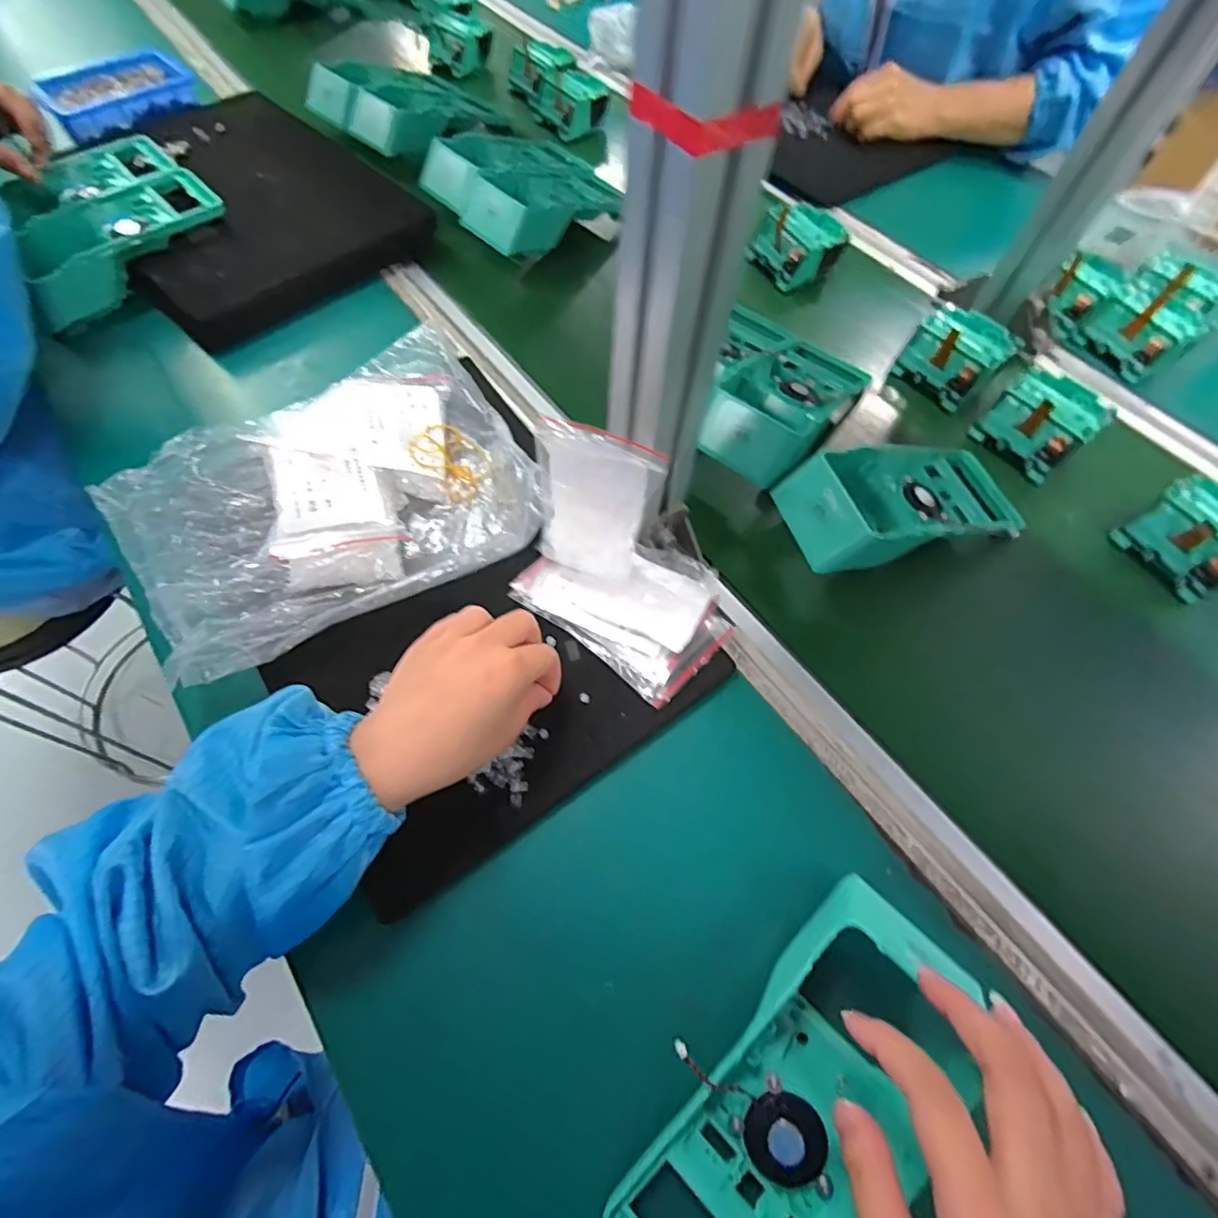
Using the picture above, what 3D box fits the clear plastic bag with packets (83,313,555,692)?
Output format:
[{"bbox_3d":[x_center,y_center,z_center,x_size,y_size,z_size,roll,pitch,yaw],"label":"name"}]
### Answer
[{"bbox_3d":[-0.196,-0.084,0.400,0.270,0.045,0.217,-29,65,-17],"label":"clear plastic bag with packets"}]

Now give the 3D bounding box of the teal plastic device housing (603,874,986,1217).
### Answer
[{"bbox_3d":[0.091,0.222,0.252,0.093,0.056,0.186,40,66,19],"label":"teal plastic device housing"}]

